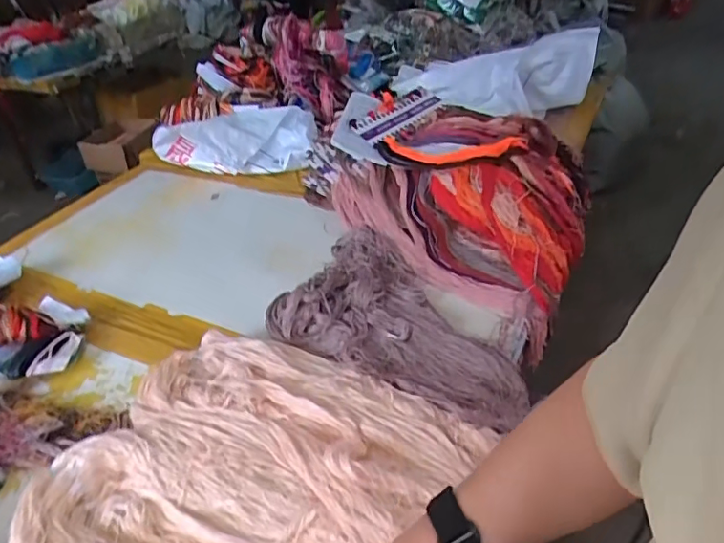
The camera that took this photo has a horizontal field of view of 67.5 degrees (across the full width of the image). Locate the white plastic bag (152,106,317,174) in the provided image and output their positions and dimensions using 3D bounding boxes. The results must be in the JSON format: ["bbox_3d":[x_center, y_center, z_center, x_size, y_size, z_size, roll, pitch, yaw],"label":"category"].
[{"bbox_3d":[-0.379,-0.392,1.627,0.498,0.159,0.246,-4,37,5],"label":"white plastic bag"}]

